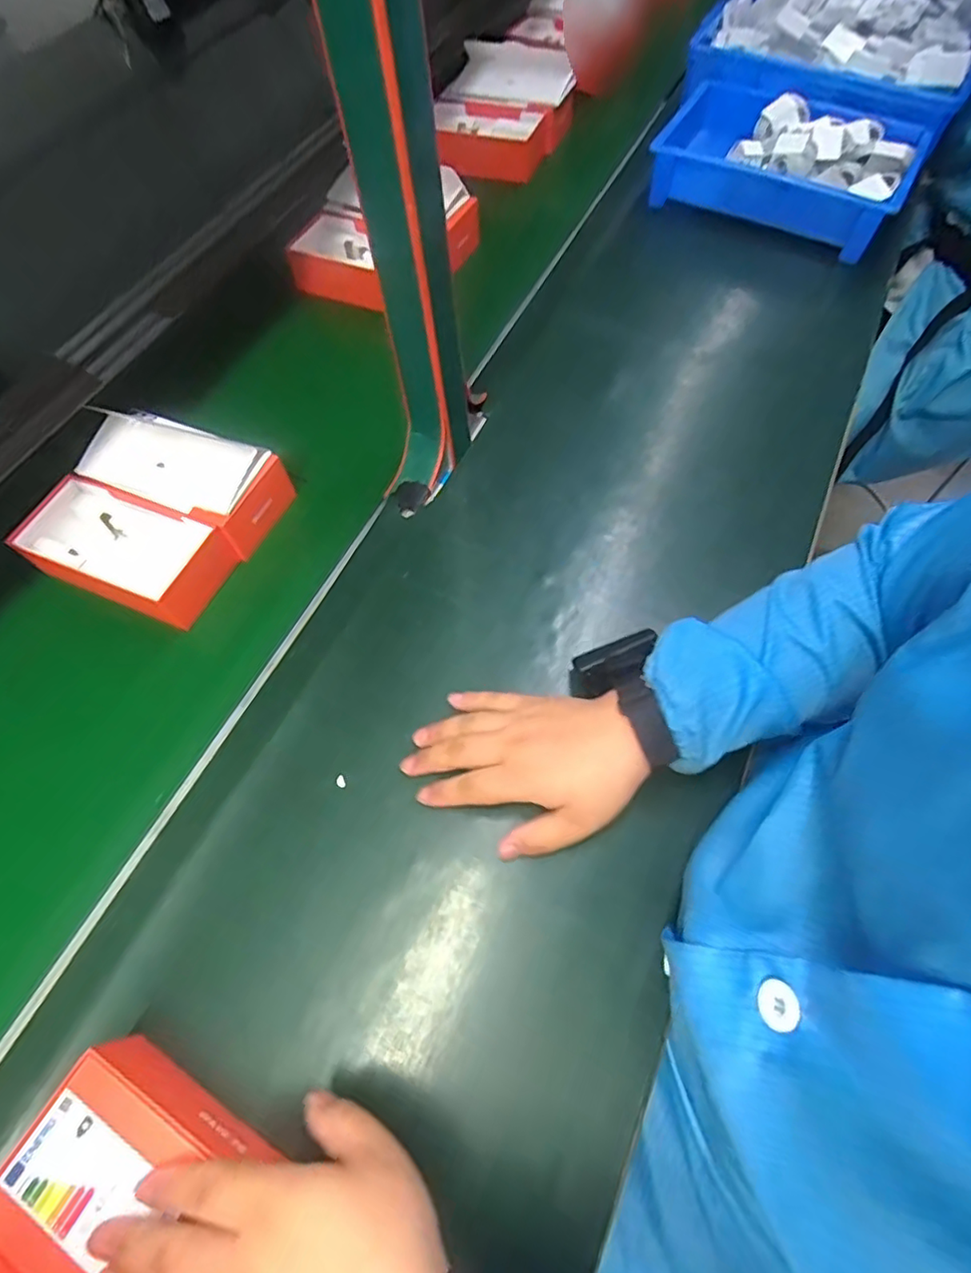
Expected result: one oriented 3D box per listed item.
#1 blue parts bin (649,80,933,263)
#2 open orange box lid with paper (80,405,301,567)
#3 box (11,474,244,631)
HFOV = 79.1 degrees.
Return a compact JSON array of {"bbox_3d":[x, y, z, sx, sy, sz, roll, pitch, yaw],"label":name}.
[{"bbox_3d":[0.399,-0.650,0.804,0.329,0.077,0.248,25,69,14],"label":"blue parts bin"},{"bbox_3d":[-0.293,-0.160,0.571,0.181,0.074,0.095,23,69,14],"label":"open orange box lid with paper"},{"bbox_3d":[-0.340,-0.084,0.551,0.185,0.046,0.101,22,69,13],"label":"box"}]

